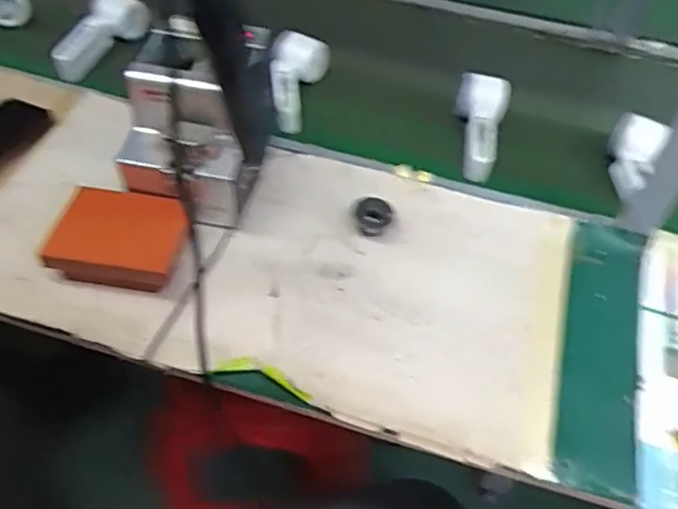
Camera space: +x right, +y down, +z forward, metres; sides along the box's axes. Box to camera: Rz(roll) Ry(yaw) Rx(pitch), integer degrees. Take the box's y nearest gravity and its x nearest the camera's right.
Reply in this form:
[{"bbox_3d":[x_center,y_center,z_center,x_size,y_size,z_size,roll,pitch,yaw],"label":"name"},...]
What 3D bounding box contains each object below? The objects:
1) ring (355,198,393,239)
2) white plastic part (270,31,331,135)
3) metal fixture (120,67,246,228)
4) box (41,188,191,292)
[{"bbox_3d":[0.039,-0.045,0.731,0.038,0.018,0.046,-7,50,-12],"label":"ring"},{"bbox_3d":[-0.061,-0.235,0.891,0.073,0.061,0.164,8,61,1],"label":"white plastic part"},{"bbox_3d":[-0.166,-0.110,0.697,0.134,0.136,0.079,16,49,8],"label":"metal fixture"},{"bbox_3d":[-0.227,-0.018,0.684,0.132,0.036,0.104,9,49,2],"label":"box"}]

